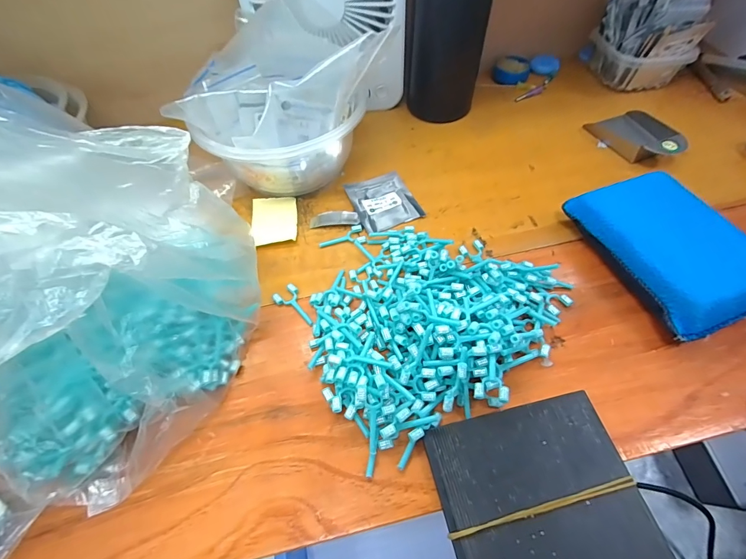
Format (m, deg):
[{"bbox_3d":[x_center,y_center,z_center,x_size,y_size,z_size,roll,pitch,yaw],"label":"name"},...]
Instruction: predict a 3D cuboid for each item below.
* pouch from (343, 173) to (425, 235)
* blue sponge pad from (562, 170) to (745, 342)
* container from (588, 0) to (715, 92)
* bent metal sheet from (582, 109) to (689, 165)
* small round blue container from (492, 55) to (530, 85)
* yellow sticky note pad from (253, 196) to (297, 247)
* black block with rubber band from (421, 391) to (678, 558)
[{"bbox_3d":[0.009,-0.064,0.300,0.048,0.004,0.060,-20,57,-11],"label":"pouch"},{"bbox_3d":[0.192,-0.021,0.243,0.074,0.035,0.110,-18,57,-10],"label":"blue sponge pad"},{"bbox_3d":[0.262,-0.237,0.356,0.066,0.085,0.077,-19,57,-11],"label":"container"},{"bbox_3d":[0.234,-0.130,0.326,0.053,0.021,0.077,-21,58,-12],"label":"bent metal sheet"},{"bbox_3d":[0.146,-0.222,0.393,0.036,0.016,0.035,-1,56,2],"label":"small round blue container"},{"bbox_3d":[-0.078,-0.047,0.294,0.035,0.006,0.050,-9,56,-4],"label":"yellow sticky note pad"},{"bbox_3d":[0.084,0.115,0.174,0.094,0.004,0.106,-12,56,-6],"label":"black block with rubber band"}]

